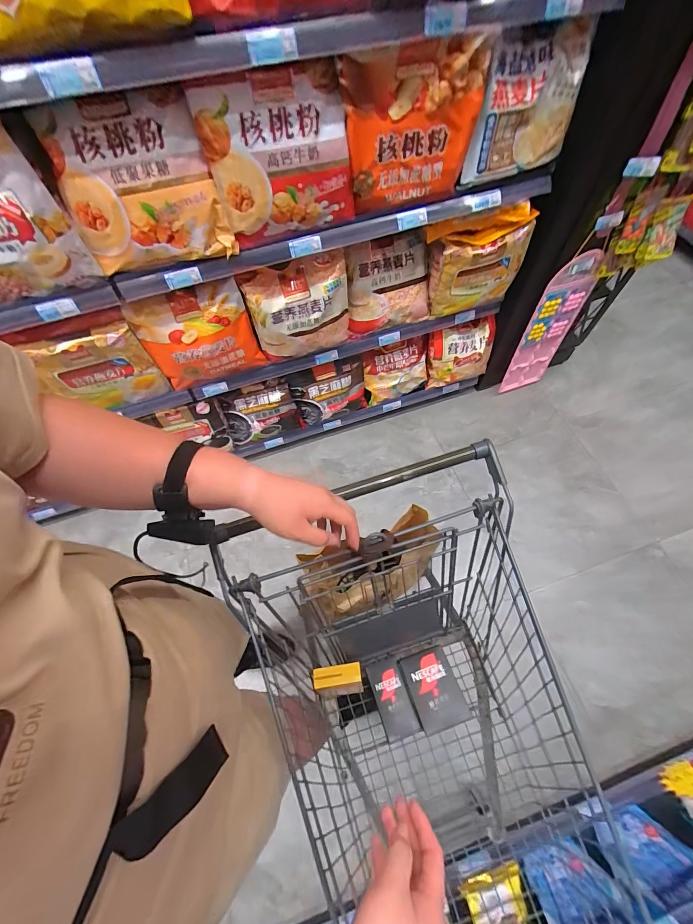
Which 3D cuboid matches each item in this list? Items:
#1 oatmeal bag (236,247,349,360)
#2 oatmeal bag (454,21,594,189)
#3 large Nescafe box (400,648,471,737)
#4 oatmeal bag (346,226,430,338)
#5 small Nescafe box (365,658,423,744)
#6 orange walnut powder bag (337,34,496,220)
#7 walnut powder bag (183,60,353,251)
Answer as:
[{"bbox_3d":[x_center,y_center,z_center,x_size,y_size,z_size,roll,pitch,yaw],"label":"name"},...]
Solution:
[{"bbox_3d":[-0.142,-0.467,1.072,0.307,0.292,0.075,-13,63,-3],"label":"oatmeal bag"},{"bbox_3d":[0.412,-0.791,0.769,0.275,0.233,0.054,-27,65,-10],"label":"oatmeal bag"},{"bbox_3d":[0.201,0.526,0.794,0.113,0.047,0.154,-20,64,-6],"label":"large Nescafe box"},{"bbox_3d":[0.130,-0.604,1.159,0.288,0.269,0.137,-17,63,-5],"label":"oatmeal bag"},{"bbox_3d":[0.109,0.560,0.811,0.080,0.043,0.156,-19,63,-6],"label":"small Nescafe box"},{"bbox_3d":[0.147,-0.723,0.773,0.303,0.277,0.060,-10,63,-2],"label":"orange walnut powder bag"},{"bbox_3d":[-0.147,-0.661,0.756,0.302,0.273,0.085,-6,63,1],"label":"walnut powder bag"}]

